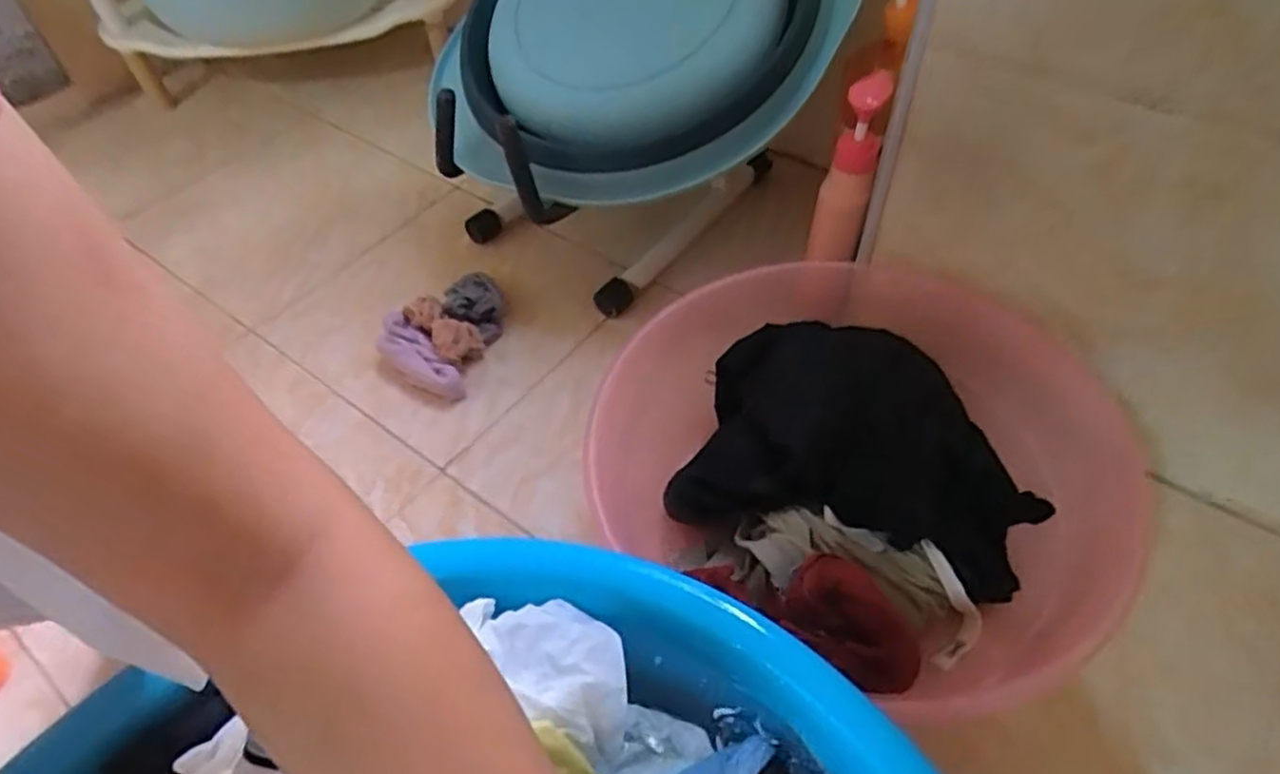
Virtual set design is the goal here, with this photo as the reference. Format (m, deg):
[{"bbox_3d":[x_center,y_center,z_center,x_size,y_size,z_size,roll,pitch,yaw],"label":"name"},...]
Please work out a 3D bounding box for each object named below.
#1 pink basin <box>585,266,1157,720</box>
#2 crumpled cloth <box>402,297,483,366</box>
[{"bbox_3d":[0.160,0.038,0.554,0.340,0.118,0.328,-2,50,2],"label":"pink basin"},{"bbox_3d":[-0.194,-0.050,0.713,0.079,0.057,0.049,25,56,23],"label":"crumpled cloth"}]

